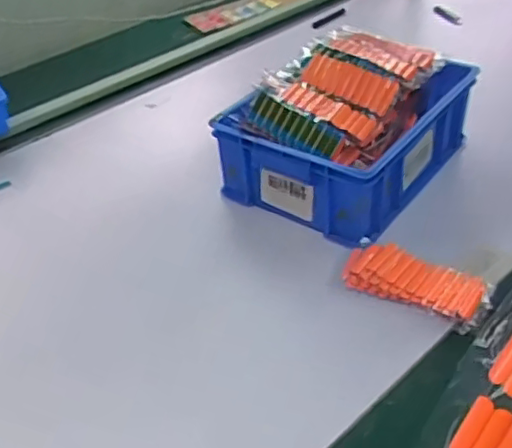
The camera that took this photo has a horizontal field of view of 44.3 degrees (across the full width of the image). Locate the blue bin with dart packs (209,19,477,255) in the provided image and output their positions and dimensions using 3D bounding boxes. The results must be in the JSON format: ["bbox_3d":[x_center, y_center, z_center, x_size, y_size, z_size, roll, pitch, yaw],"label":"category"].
[{"bbox_3d":[0.166,-0.176,1.083,0.287,0.185,0.393,24,46,30],"label":"blue bin with dart packs"}]

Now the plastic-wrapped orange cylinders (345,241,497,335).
[{"bbox_3d":[0.223,0.082,0.882,0.200,0.032,0.093,22,45,28],"label":"plastic-wrapped orange cylinders"}]

